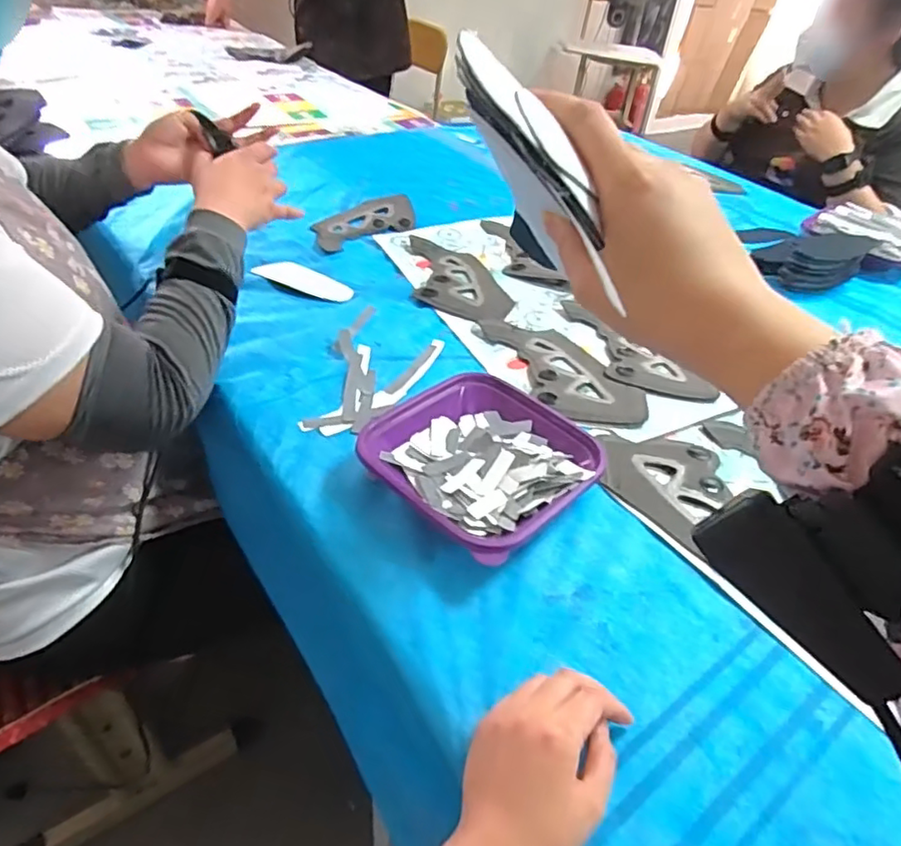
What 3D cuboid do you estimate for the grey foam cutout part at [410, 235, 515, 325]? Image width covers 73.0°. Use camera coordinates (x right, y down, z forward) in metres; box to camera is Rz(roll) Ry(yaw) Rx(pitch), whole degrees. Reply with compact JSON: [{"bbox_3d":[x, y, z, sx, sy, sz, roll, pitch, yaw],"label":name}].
[{"bbox_3d":[0.012,-0.191,0.808,0.121,0.013,0.191,0,43,-7],"label":"grey foam cutout part"}]

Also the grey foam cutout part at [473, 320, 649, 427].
[{"bbox_3d":[0.119,-0.063,0.685,0.103,0.006,0.219,-23,50,-29],"label":"grey foam cutout part"}]

